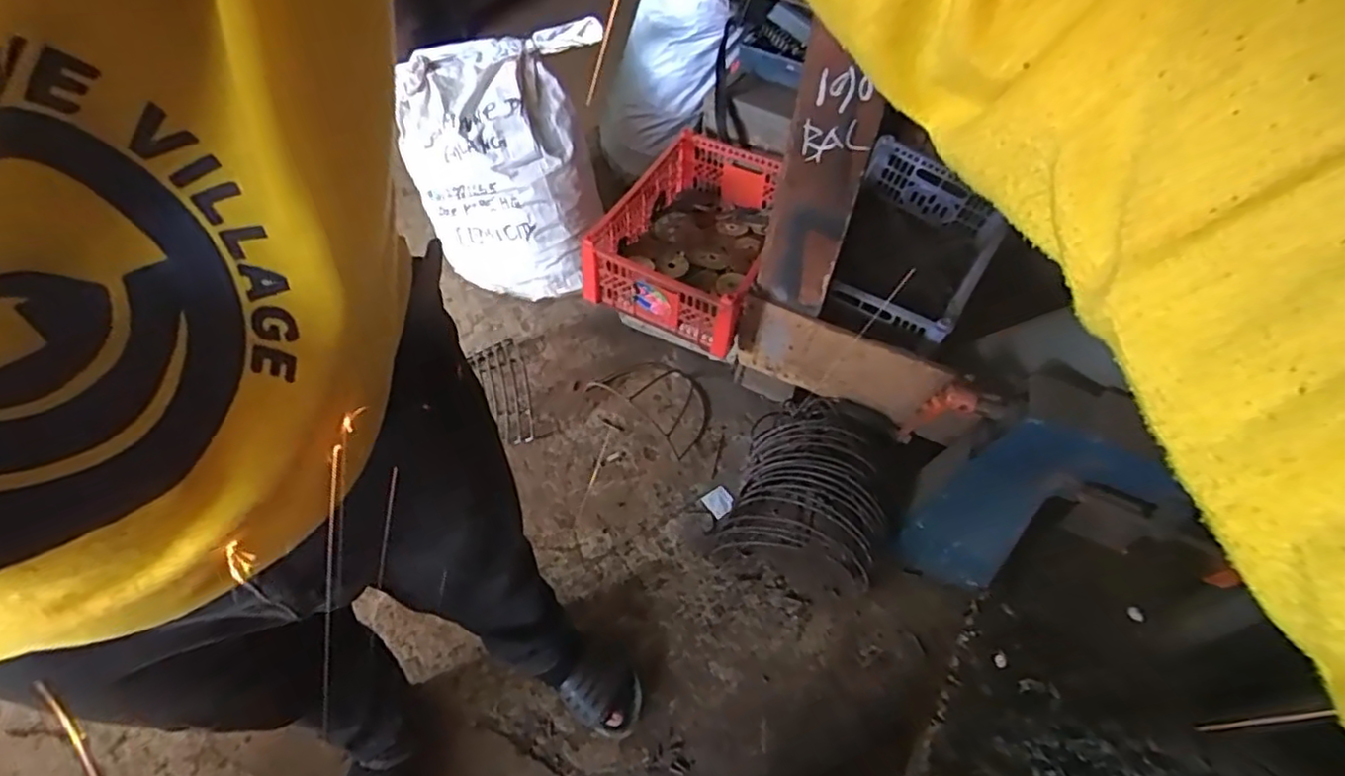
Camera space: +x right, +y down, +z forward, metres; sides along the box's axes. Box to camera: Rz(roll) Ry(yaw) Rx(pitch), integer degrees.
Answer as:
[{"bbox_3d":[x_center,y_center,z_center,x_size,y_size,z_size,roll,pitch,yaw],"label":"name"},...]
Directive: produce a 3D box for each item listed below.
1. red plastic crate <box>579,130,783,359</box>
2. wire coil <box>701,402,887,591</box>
[{"bbox_3d":[0.040,-0.314,1.371,0.300,0.160,0.460,18,53,11],"label":"red plastic crate"},{"bbox_3d":[0.242,0.162,1.235,0.275,0.147,0.339,13,52,7],"label":"wire coil"}]

